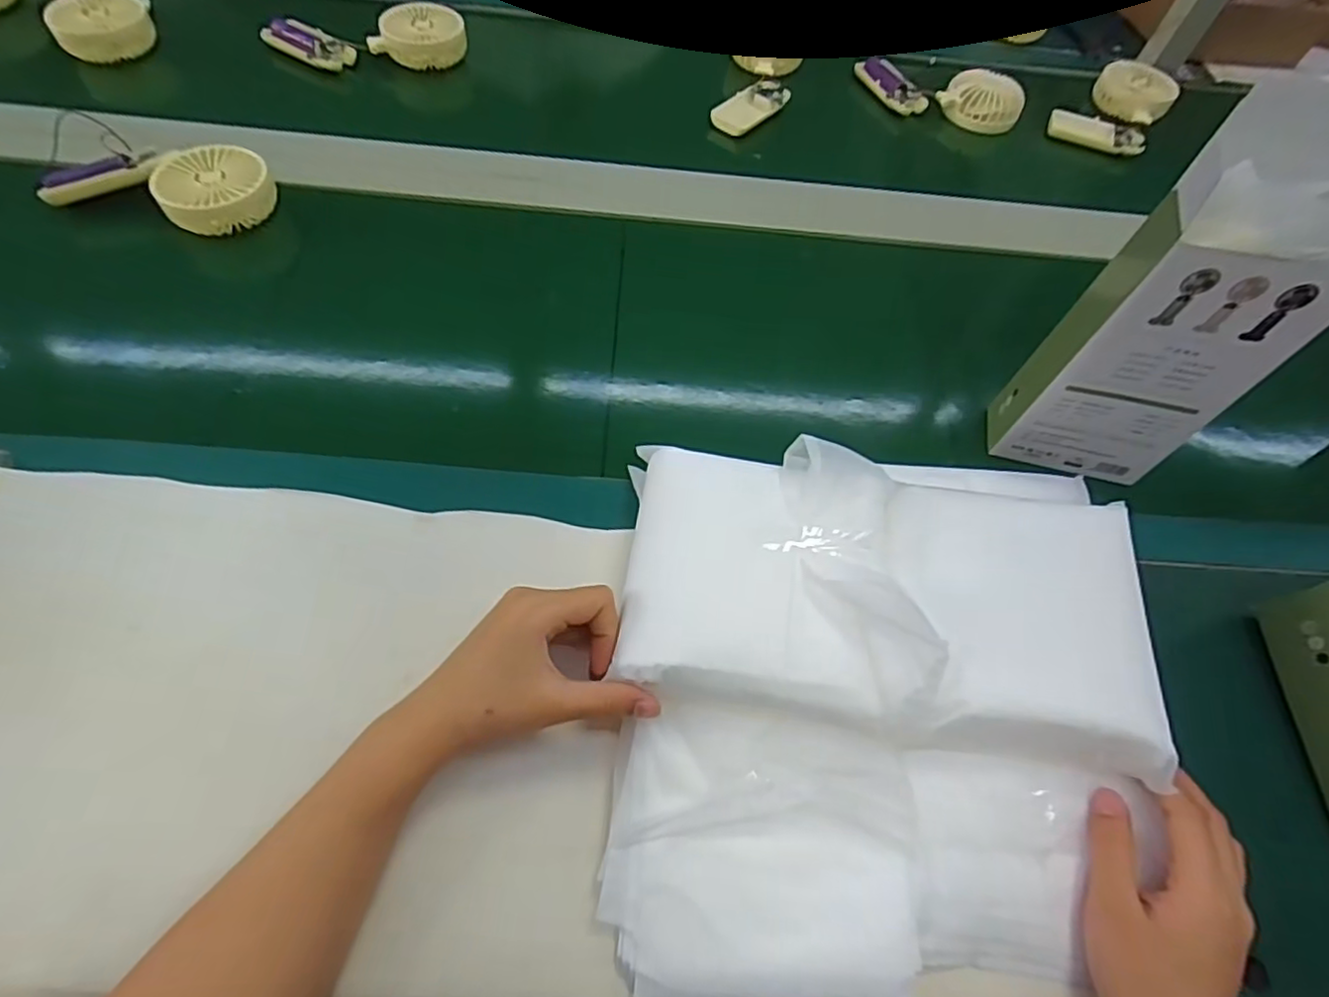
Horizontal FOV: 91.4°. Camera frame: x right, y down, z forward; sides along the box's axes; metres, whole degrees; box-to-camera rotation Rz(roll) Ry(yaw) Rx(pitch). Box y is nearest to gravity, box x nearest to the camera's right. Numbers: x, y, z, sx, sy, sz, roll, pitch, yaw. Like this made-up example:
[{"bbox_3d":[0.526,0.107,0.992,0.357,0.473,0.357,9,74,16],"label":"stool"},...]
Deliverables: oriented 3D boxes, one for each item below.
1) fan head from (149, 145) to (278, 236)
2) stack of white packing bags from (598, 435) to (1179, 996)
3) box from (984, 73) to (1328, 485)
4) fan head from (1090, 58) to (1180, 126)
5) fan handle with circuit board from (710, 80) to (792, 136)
[{"bbox_3d":[-0.386,-0.267,0.558,0.086,0.036,0.076,-29,67,-23],"label":"fan head"},{"bbox_3d":[0.115,0.105,0.343,0.272,0.071,0.263,3,60,-1],"label":"stack of white packing bags"},{"bbox_3d":[0.322,-0.106,0.420,0.115,0.277,0.064,14,58,-1],"label":"box"},{"bbox_3d":[0.574,-0.497,0.796,0.093,0.036,0.068,34,60,11],"label":"fan head"},{"bbox_3d":[0.096,-0.440,0.732,0.051,0.013,0.102,36,60,12],"label":"fan handle with circuit board"}]

